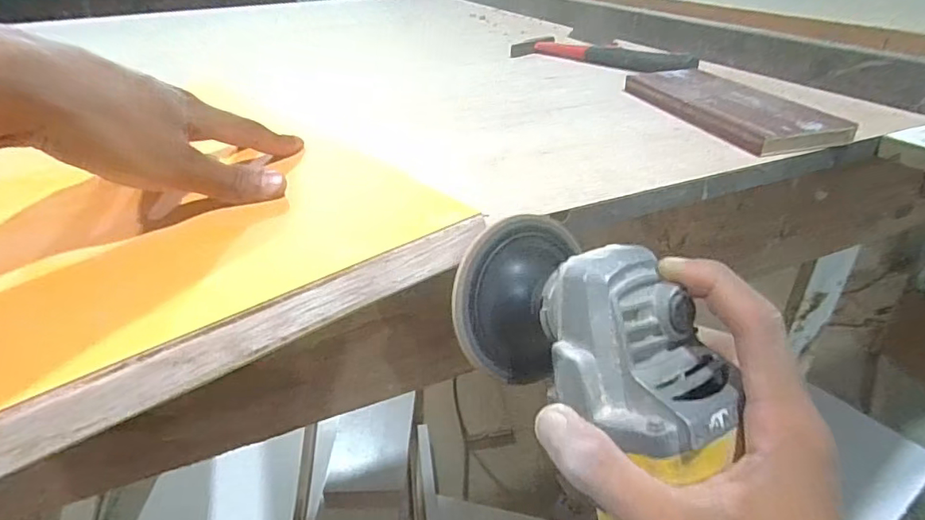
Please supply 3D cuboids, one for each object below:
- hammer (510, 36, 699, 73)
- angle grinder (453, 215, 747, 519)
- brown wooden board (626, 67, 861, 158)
[{"bbox_3d":[0.157,-0.250,0.655,0.075,0.021,0.239,-22,37,-29],"label":"hammer"},{"bbox_3d":[0.075,0.106,0.243,0.077,0.268,0.100,-15,-3,-20],"label":"angle grinder"},{"bbox_3d":[0.225,-0.137,0.472,0.087,0.013,0.200,-9,33,-12],"label":"brown wooden board"}]

